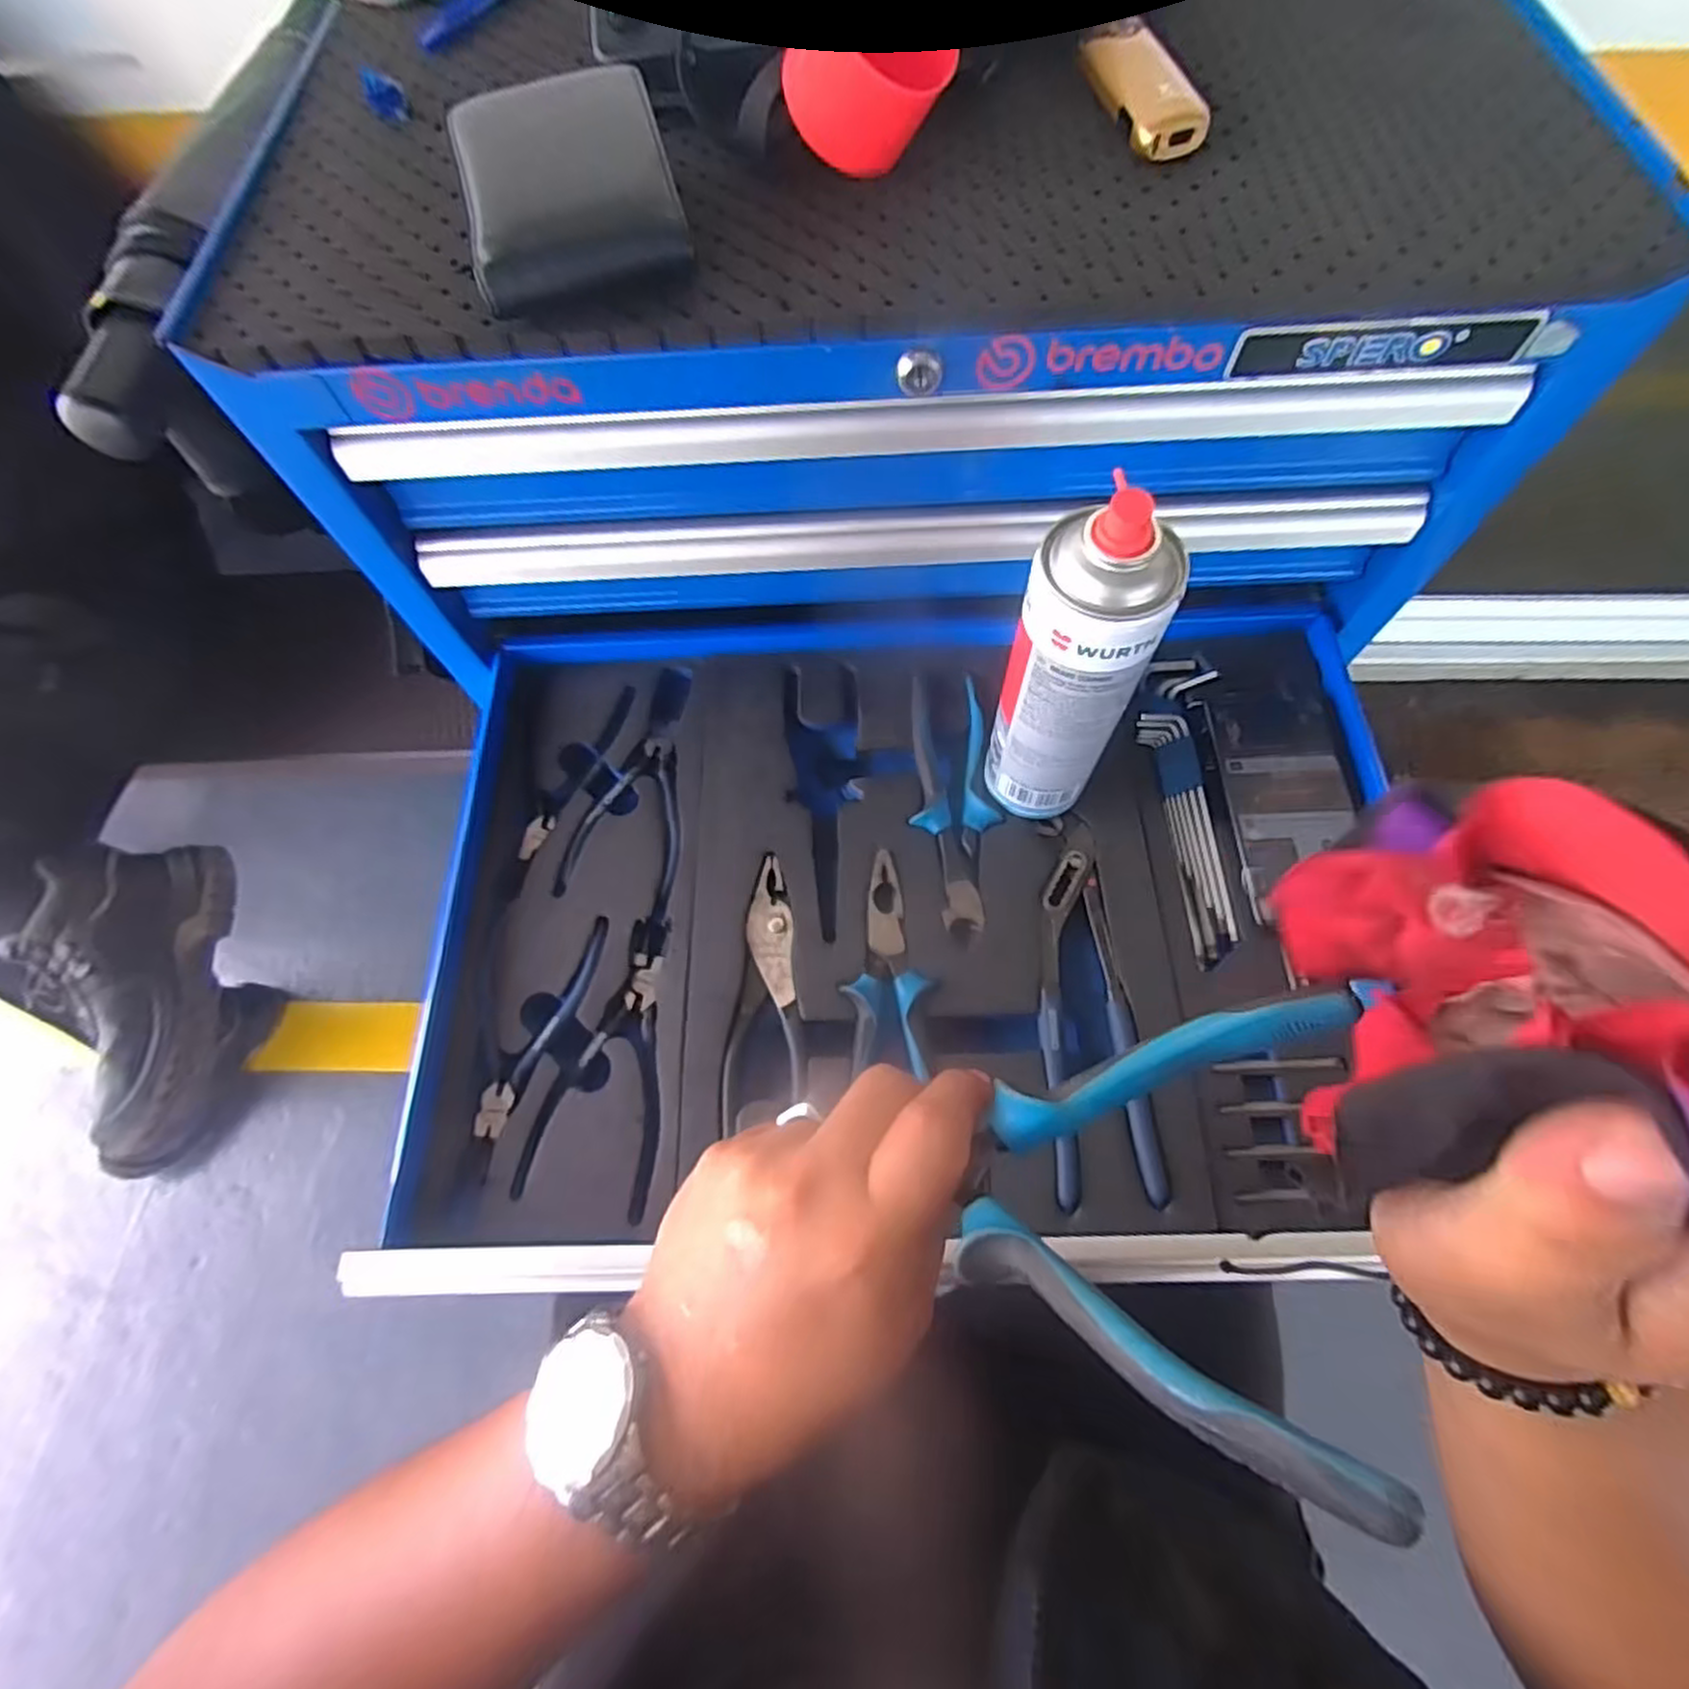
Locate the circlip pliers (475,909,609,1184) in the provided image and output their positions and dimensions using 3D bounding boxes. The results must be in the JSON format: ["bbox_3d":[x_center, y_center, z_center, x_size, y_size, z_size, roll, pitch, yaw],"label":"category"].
[{"bbox_3d":[-0.197,0.116,0.454,0.076,0.009,0.151,6,67,5],"label":"circlip pliers"}]

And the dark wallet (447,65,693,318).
[{"bbox_3d":[-0.120,-0.281,0.322,0.087,0.047,0.091,-16,67,-5],"label":"dark wallet"}]

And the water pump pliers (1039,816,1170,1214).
[{"bbox_3d":[0.148,0.088,0.443,0.064,0.010,0.226,-1,66,2],"label":"water pump pliers"}]

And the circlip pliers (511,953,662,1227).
[{"bbox_3d":[-0.140,0.136,0.445,0.078,0.010,0.146,5,67,5],"label":"circlip pliers"}]

